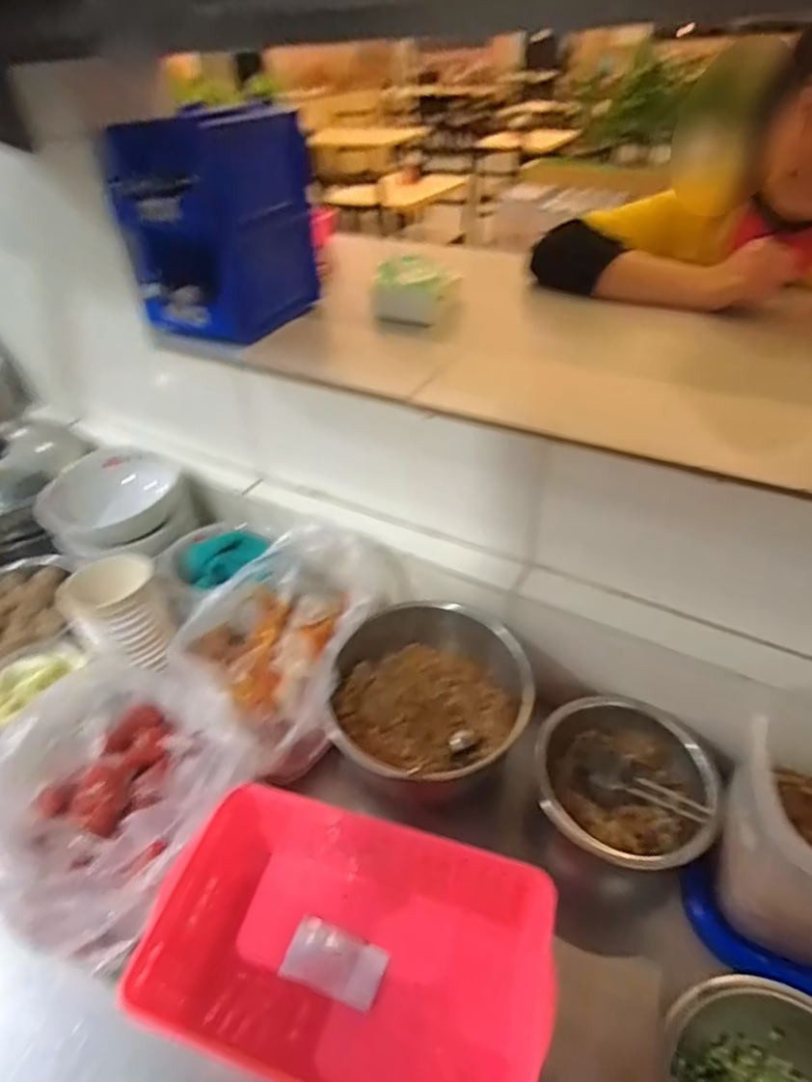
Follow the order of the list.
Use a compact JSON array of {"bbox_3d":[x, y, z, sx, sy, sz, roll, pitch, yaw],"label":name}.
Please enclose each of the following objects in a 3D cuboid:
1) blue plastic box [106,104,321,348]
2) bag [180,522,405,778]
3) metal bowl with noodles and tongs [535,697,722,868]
[{"bbox_3d":[-0.232,-0.392,0.741,0.148,0.227,0.206,14,44,18],"label":"blue plastic box"},{"bbox_3d":[-0.118,0.084,0.663,0.203,0.145,0.250,27,50,30],"label":"bag"},{"bbox_3d":[0.219,0.242,0.594,0.163,0.091,0.161,23,48,26],"label":"metal bowl with noodles and tongs"}]

